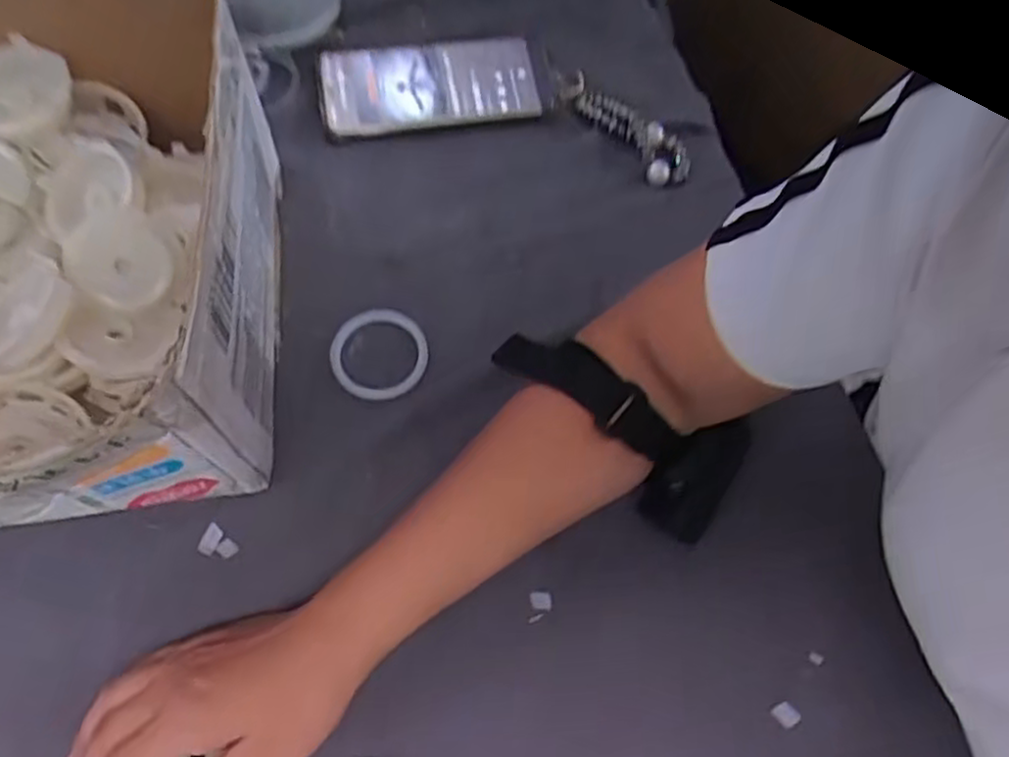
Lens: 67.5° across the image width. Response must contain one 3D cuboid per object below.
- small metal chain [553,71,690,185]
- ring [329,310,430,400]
[{"bbox_3d":[0.080,-0.168,0.508,0.030,0.023,0.100,-40,72,-16],"label":"small metal chain"},{"bbox_3d":[-0.077,-0.014,0.461,0.060,0.009,0.056,1,66,-2],"label":"ring"}]

